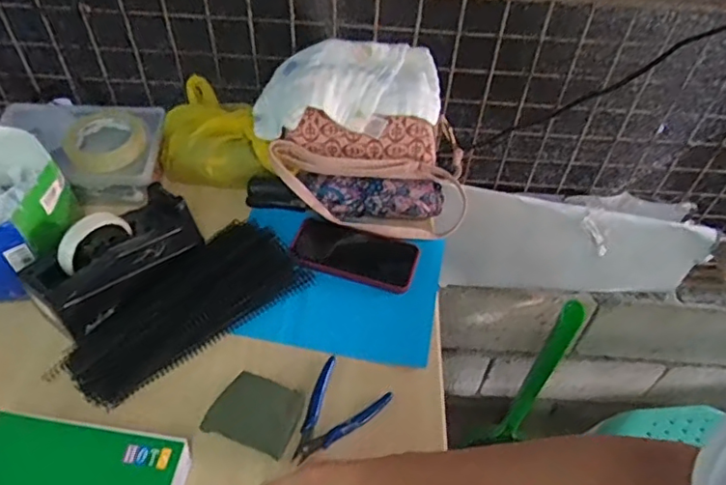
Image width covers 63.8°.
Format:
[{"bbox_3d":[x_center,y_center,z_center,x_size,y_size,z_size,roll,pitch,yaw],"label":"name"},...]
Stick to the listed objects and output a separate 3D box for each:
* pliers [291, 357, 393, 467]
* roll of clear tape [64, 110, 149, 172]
[{"bbox_3d":[-0.031,0.194,0.638,0.082,0.014,0.116,24,54,16],"label":"pliers"},{"bbox_3d":[-0.369,-0.151,0.838,0.106,0.035,0.106,1,51,-2],"label":"roll of clear tape"}]

